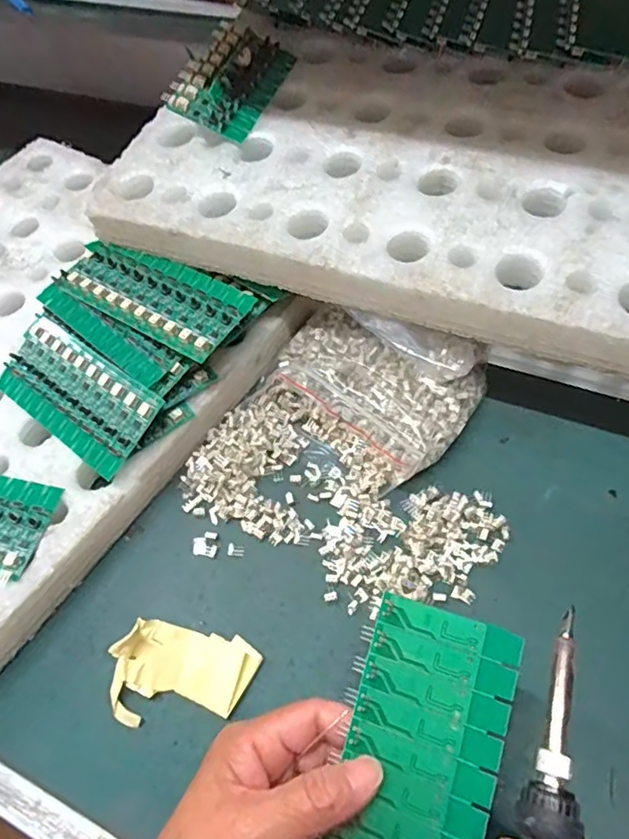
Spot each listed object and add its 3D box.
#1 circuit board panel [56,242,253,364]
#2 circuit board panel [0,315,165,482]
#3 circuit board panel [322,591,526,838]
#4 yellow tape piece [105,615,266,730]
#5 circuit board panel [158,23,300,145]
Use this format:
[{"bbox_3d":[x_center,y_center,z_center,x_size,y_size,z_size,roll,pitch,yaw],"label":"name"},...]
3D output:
[{"bbox_3d":[-0.118,-0.093,0.416,0.150,0.015,0.062,28,65,22],"label":"circuit board panel"},{"bbox_3d":[-0.170,-0.019,0.405,0.139,0.006,0.063,32,86,25],"label":"circuit board panel"},{"bbox_3d":[0.042,0.152,0.244,0.061,0.004,0.139,13,79,20],"label":"circuit board panel"},{"bbox_3d":[-0.075,0.147,0.331,0.080,0.021,0.051,3,58,8],"label":"yellow tape piece"},{"bbox_3d":[-0.065,-0.267,0.452,0.069,0.014,0.108,30,67,-4],"label":"circuit board panel"}]

